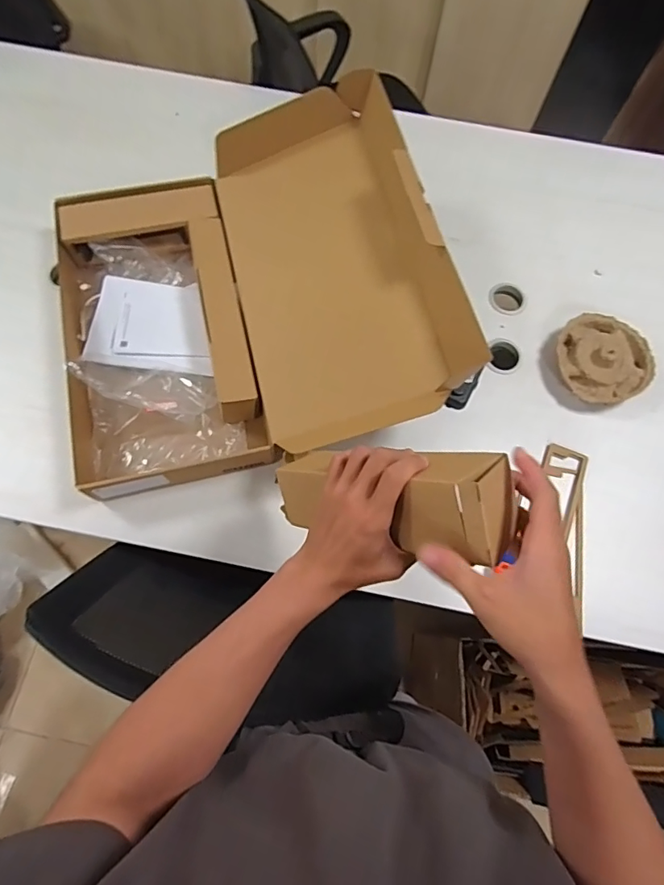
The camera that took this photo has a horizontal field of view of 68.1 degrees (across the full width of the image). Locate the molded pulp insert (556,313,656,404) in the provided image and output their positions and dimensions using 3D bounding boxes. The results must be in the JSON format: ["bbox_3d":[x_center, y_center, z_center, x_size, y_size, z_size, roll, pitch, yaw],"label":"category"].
[{"bbox_3d":[0.467,-0.146,0.857,0.156,0.054,0.161,1,71,-2],"label":"molded pulp insert"}]

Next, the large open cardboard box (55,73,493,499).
[{"bbox_3d":[-0.145,-0.244,0.790,0.578,0.220,0.542,-13,72,-7],"label":"large open cardboard box"}]

